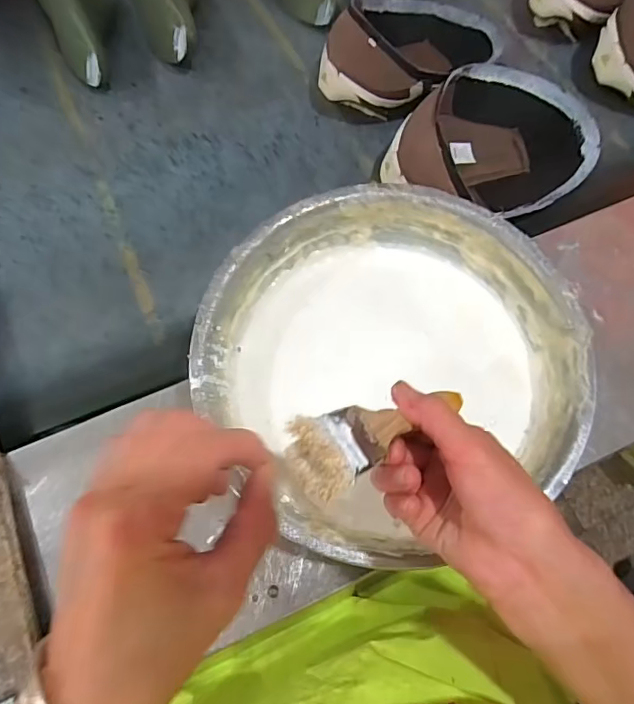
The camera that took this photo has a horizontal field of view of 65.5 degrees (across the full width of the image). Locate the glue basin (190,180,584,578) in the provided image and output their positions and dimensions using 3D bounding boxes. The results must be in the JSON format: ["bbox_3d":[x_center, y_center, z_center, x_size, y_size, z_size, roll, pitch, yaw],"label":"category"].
[{"bbox_3d":[0.061,0.005,0.460,0.322,0.092,0.305,0,69,0],"label":"glue basin"}]

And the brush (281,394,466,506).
[{"bbox_3d":[0.038,0.040,0.274,0.149,0.013,0.039,-13,65,-46],"label":"brush"}]

